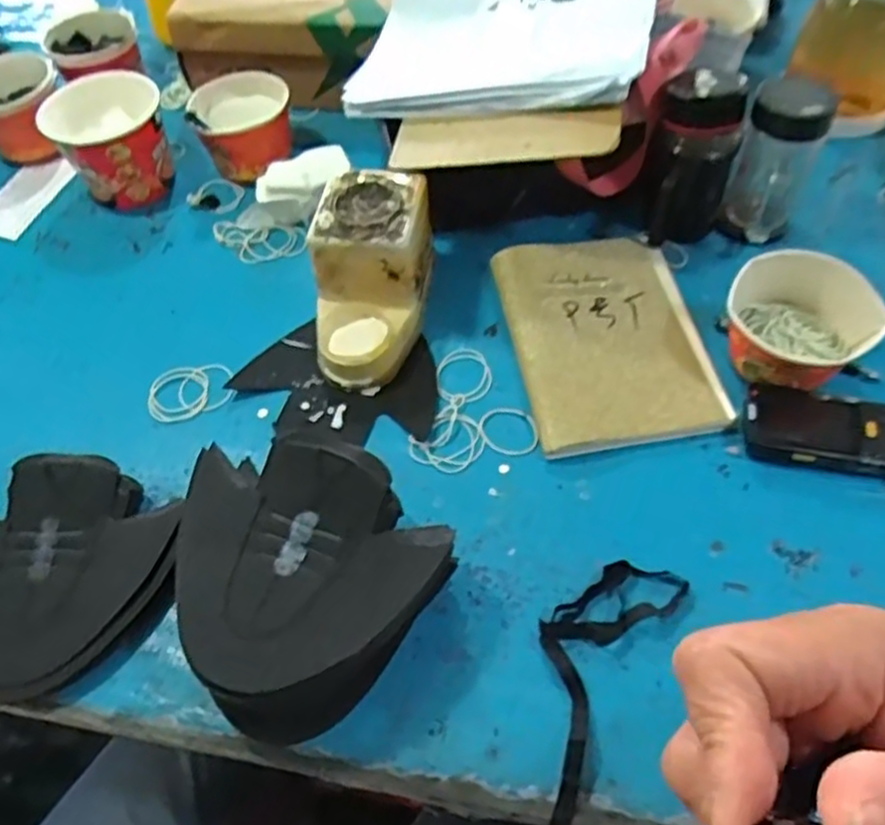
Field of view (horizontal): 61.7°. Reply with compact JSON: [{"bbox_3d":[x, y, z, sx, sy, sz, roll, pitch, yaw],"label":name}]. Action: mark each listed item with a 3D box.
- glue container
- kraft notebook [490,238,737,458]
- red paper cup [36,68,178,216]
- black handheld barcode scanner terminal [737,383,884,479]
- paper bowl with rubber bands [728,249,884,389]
[{"bbox_3d":[-0.071,-0.128,0.718,0.101,0.110,0.185,4,55,7],"label":"glue container"},{"bbox_3d":[0.158,-0.078,0.717,0.176,0.028,0.239,-9,55,-2],"label":"kraft notebook"},{"bbox_3d":[-0.383,-0.315,0.870,0.126,0.111,0.126,-2,55,3],"label":"red paper cup"},{"bbox_3d":[0.334,0.016,0.636,0.147,0.033,0.070,6,55,9],"label":"black handheld barcode scanner terminal"},{"bbox_3d":[0.315,-0.073,0.654,0.126,0.082,0.109,16,58,15],"label":"paper bowl with rubber bands"}]

